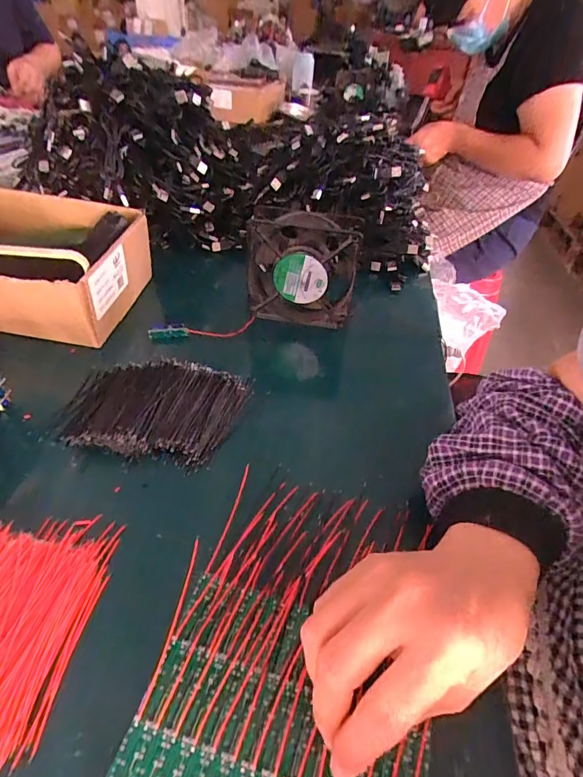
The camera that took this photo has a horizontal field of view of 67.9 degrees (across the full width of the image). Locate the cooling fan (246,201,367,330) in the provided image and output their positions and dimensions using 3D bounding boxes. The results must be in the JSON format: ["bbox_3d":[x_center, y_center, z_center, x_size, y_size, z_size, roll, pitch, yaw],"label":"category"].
[{"bbox_3d":[0.011,-0.135,0.490,0.119,0.122,0.045,7,42,2],"label":"cooling fan"}]

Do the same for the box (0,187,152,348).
[{"bbox_3d":[-0.294,-0.149,0.489,0.219,0.088,0.179,7,42,2],"label":"box"}]

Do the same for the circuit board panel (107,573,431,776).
[{"bbox_3d":[-0.006,0.179,0.226,0.148,0.008,0.124,16,44,9],"label":"circuit board panel"}]

